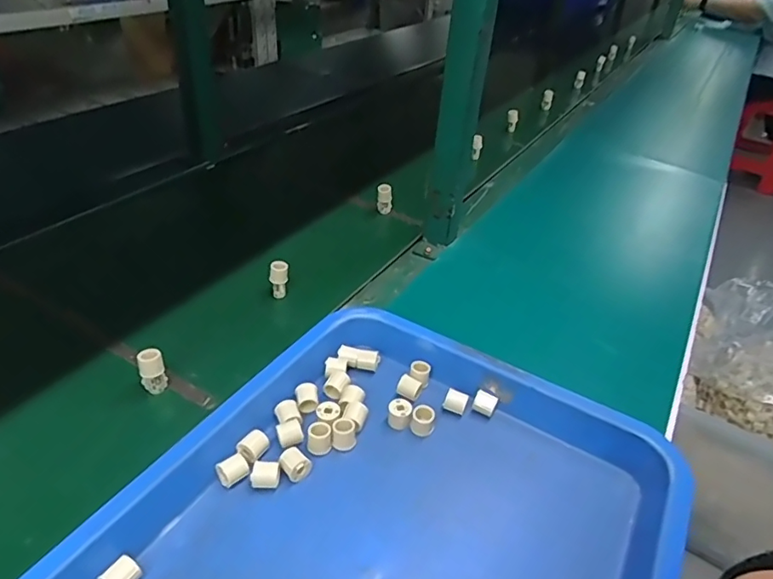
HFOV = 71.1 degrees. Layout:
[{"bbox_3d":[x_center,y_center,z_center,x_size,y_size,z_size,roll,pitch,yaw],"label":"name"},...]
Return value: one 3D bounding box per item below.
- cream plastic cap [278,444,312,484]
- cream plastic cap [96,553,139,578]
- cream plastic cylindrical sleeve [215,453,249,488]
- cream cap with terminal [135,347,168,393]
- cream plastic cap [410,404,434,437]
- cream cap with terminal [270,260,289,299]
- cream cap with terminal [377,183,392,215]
[{"bbox_3d":[-0.071,0.136,0.422,0.021,0.015,0.018,31,44,31],"label":"cream plastic cap"},{"bbox_3d":[-0.174,0.186,0.352,0.022,0.020,0.022,22,40,21],"label":"cream plastic cap"},{"bbox_3d":[-0.118,0.139,0.417,0.022,0.015,0.018,-21,44,-30],"label":"cream plastic cylindrical sleeve"},{"bbox_3d":[-0.211,0.075,0.490,0.021,0.044,0.016,-13,40,-22],"label":"cream cap with terminal"},{"bbox_3d":[0.031,0.113,0.466,0.019,0.019,0.019,3,37,-2],"label":"cream plastic cap"},{"bbox_3d":[-0.122,-0.012,0.616,0.021,0.045,0.014,-4,38,-12],"label":"cream cap with terminal"},{"bbox_3d":[-0.003,-0.134,0.794,0.021,0.044,0.016,2,37,-4],"label":"cream cap with terminal"}]

